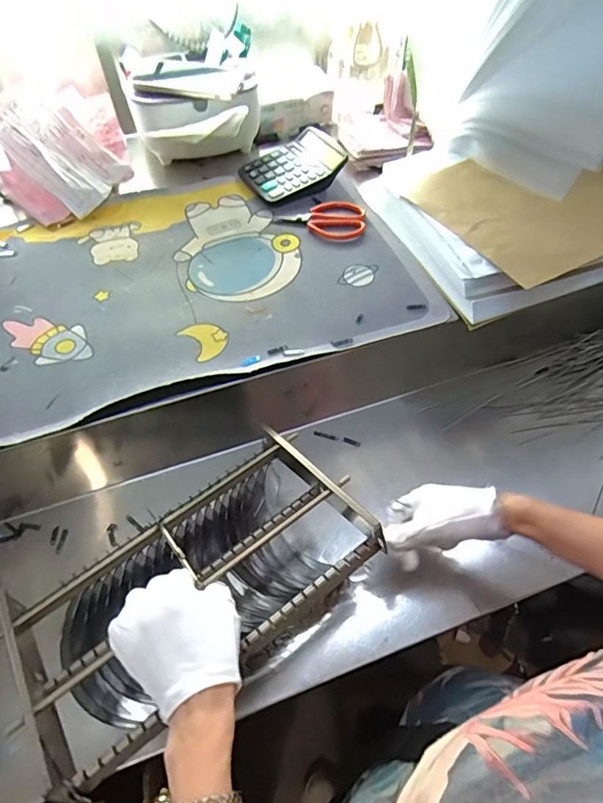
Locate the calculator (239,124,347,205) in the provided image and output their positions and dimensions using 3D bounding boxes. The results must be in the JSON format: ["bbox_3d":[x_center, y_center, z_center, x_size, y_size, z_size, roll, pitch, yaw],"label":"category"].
[{"bbox_3d":[-0.010,-0.359,0.739,0.149,0.039,0.108,-24,58,-16],"label":"calculator"}]

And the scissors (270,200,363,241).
[{"bbox_3d":[0.026,-0.261,0.687,0.127,0.016,0.069,2,55,2],"label":"scissors"}]

